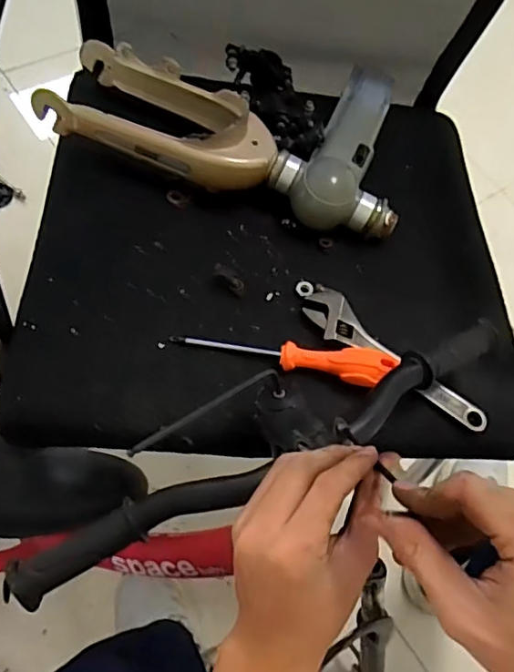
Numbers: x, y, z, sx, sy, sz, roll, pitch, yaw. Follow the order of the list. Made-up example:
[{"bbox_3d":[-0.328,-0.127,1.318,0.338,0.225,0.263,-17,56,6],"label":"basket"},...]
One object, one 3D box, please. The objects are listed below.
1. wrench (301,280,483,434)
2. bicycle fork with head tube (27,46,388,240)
[{"bbox_3d":[0.121,0.023,0.514,0.193,0.015,0.044,42,65,11],"label":"wrench"},{"bbox_3d":[-0.017,-0.252,0.604,0.362,0.063,0.241,16,63,-2],"label":"bicycle fork with head tube"}]

